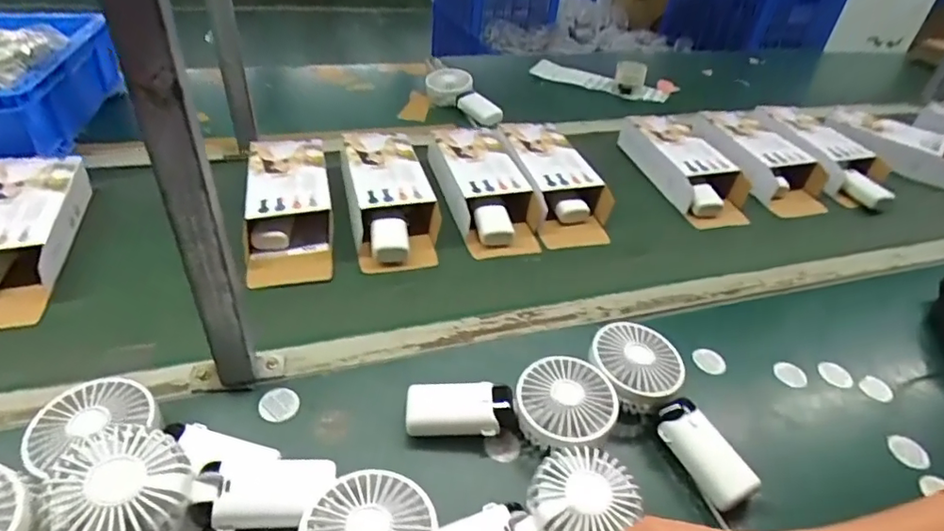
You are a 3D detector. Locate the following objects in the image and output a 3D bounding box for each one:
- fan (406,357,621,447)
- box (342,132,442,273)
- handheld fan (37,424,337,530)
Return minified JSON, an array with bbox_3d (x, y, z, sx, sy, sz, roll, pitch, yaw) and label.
[{"bbox_3d":[0.037,0.125,0.506,0.183,0.036,0.085,5,38,7],"label":"fan"},{"bbox_3d":[-0.109,-0.092,0.713,0.106,0.090,0.226,-9,38,-11],"label":"box"},{"bbox_3d":[-0.200,0.165,0.389,0.190,0.058,0.087,7,35,-15],"label":"handheld fan"}]

